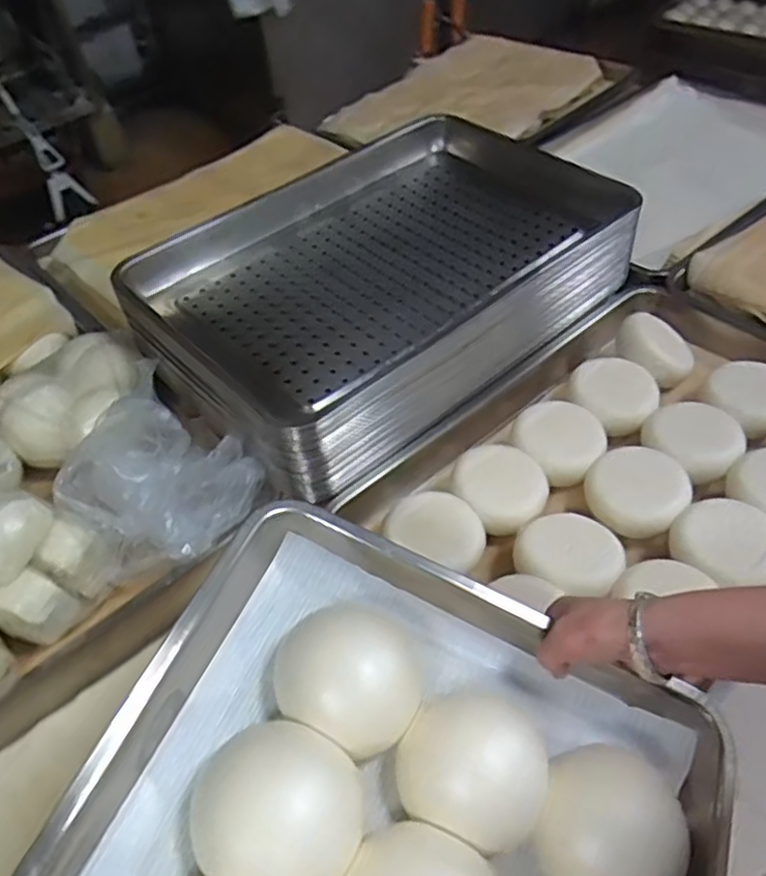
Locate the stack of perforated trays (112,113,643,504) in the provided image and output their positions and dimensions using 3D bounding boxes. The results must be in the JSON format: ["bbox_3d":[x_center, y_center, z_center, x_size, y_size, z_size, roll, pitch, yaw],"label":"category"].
[{"bbox_3d":[0.008,-0.221,0.941,0.618,0.117,0.401,-35,52,-24],"label":"stack of perforated trays"}]

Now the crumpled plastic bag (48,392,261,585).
[{"bbox_3d":[-0.236,0.047,0.745,0.145,0.106,0.168,22,53,25],"label":"crumpled plastic bag"}]

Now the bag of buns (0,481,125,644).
[{"bbox_3d":[-0.364,0.117,0.703,0.168,0.134,0.116,17,51,22],"label":"bag of buns"}]

